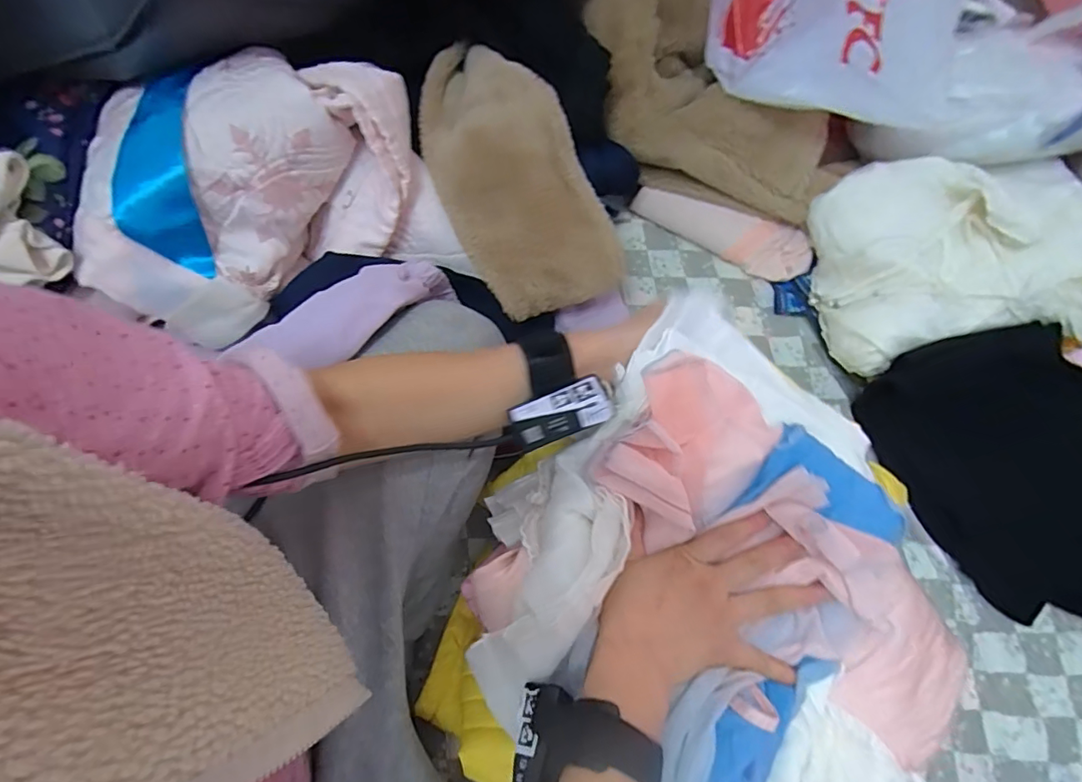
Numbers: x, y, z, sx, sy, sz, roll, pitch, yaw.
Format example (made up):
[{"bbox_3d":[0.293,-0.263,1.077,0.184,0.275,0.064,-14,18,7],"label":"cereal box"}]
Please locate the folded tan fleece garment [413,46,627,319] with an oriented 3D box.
[{"bbox_3d":[-0.033,-0.207,0.504,0.135,0.077,0.280,-26,97,-3],"label":"folded tan fleece garment"}]

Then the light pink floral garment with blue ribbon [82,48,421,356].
[{"bbox_3d":[-0.238,-0.176,0.447,0.252,0.108,0.224,-8,74,-2],"label":"light pink floral garment with blue ribbon"}]

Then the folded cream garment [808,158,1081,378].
[{"bbox_3d":[0.446,-0.140,0.552,0.283,0.079,0.208,-8,74,-2],"label":"folded cream garment"}]

